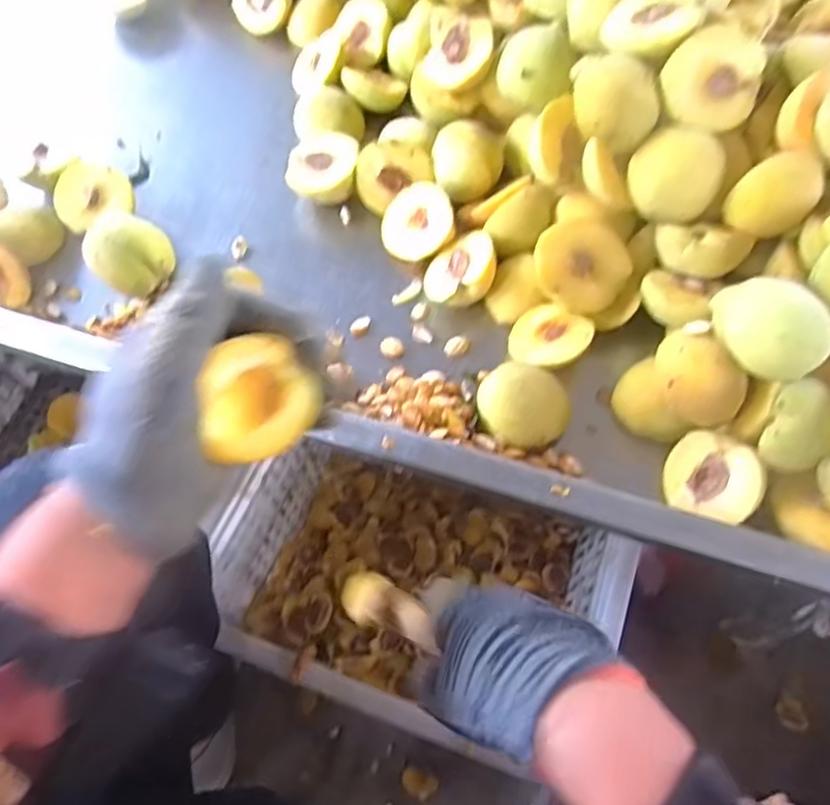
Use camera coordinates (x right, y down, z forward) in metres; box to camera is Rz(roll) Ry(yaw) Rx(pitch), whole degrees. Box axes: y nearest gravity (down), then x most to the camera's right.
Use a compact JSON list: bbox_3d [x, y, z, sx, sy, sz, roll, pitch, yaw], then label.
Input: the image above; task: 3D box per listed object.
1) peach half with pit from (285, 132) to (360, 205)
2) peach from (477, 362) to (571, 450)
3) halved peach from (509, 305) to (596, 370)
[{"bbox_3d":[-0.074,-0.188,0.527,0.057,0.045,0.048,-6,64,-1],"label":"peach half with pit"},{"bbox_3d":[0.072,0.004,0.432,0.059,0.042,0.053,35,70,17],"label":"peach"},{"bbox_3d":[0.095,-0.042,0.457,0.053,0.027,0.053,-10,59,16],"label":"halved peach"}]

